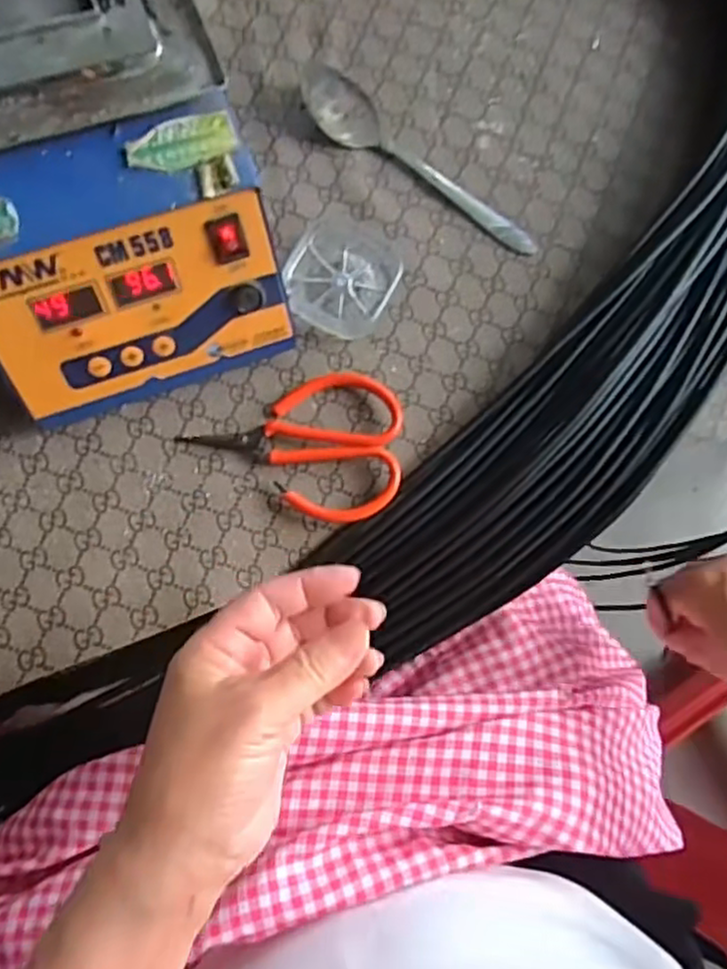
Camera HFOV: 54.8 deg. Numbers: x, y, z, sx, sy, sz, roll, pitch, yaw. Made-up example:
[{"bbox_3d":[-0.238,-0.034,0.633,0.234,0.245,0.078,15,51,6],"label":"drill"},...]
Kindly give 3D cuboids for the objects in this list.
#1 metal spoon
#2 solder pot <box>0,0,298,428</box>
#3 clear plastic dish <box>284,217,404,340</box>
[{"bbox_3d":[0.031,-0.183,0.406,0.161,0.014,0.033,40,81,2],"label":"metal spoon"},{"bbox_3d":[-0.140,-0.171,0.330,0.143,0.096,0.252,-21,84,-7],"label":"solder pot"},{"bbox_3d":[-0.011,-0.119,0.394,0.058,0.011,0.066,30,80,0],"label":"clear plastic dish"}]

